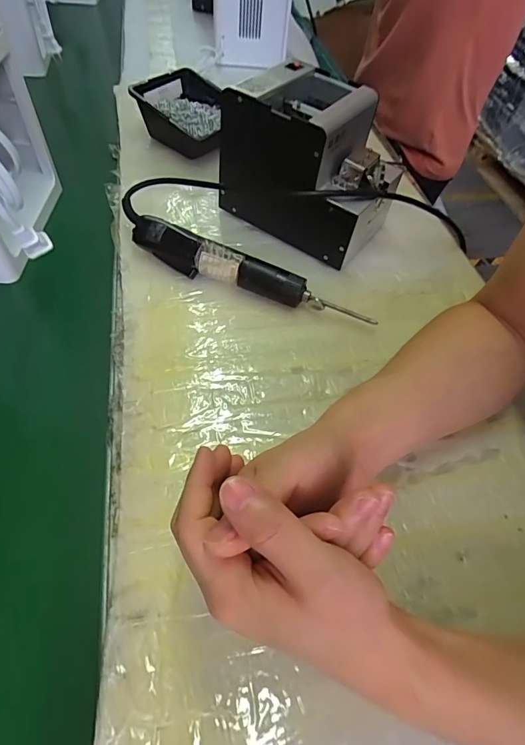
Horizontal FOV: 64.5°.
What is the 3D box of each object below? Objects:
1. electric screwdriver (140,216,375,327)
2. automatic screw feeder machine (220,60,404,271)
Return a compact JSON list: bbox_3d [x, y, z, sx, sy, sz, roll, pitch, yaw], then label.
[{"bbox_3d":[-0.019,-0.106,0.445,0.265,0.042,0.034,22,57,11],"label":"electric screwdriver"},{"bbox_3d":[0.065,-0.248,0.486,0.174,0.144,0.167,29,59,15],"label":"automatic screw feeder machine"}]

